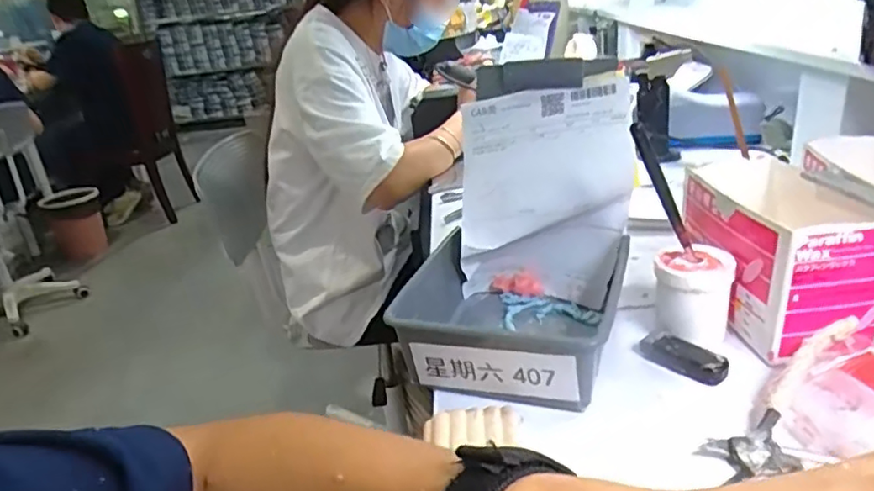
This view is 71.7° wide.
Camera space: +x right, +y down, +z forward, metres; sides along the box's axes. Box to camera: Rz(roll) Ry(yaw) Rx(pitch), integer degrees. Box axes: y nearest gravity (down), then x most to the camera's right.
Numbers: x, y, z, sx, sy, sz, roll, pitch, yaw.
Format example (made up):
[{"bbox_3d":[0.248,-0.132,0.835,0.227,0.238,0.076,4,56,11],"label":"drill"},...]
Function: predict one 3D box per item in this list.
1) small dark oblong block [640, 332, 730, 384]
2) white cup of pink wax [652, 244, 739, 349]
[{"bbox_3d":[0.179,0.081,0.438,0.020,0.016,0.062,-24,32,-29],"label":"small dark oblong block"},{"bbox_3d":[0.196,0.038,0.463,0.054,0.068,0.046,3,27,24],"label":"white cup of pink wax"}]

